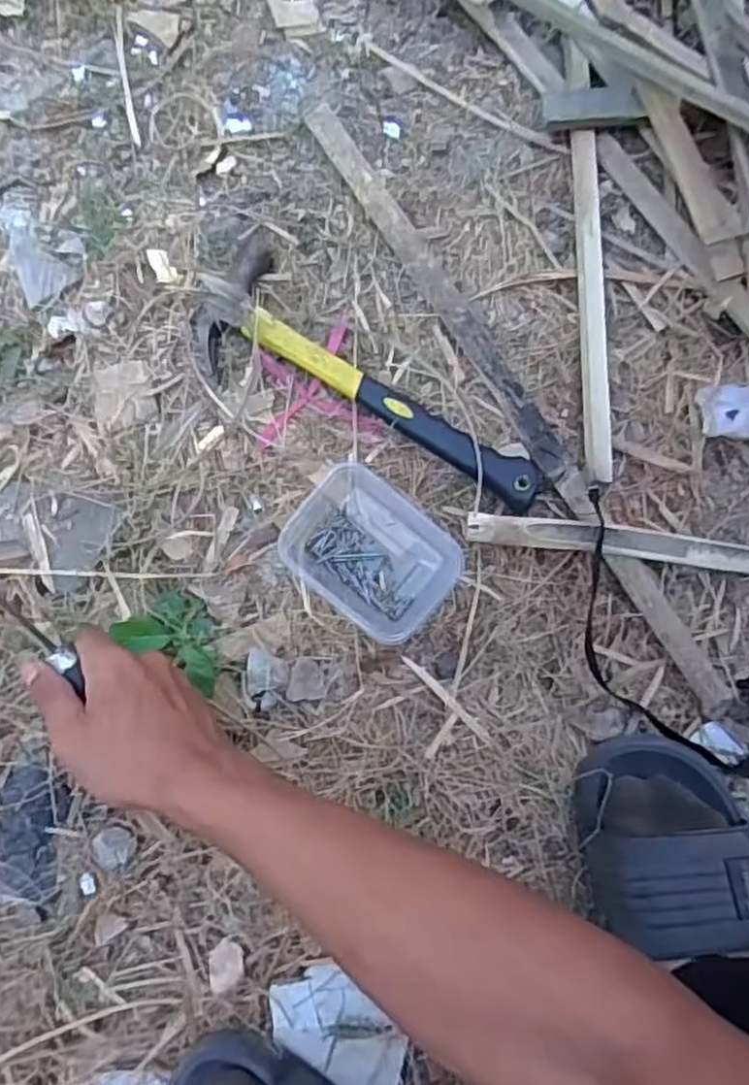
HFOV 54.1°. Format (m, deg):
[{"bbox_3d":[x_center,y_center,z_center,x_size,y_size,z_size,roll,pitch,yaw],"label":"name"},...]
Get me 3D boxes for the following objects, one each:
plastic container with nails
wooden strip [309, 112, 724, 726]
[{"bbox_3d":[-0.003,0.005,0.497,0.111,0.039,0.089,40,85,0],"label":"plastic container with nails"},{"bbox_3d":[0.106,-0.100,0.525,0.031,0.019,0.509,-33,88,-4],"label":"wooden strip"}]

